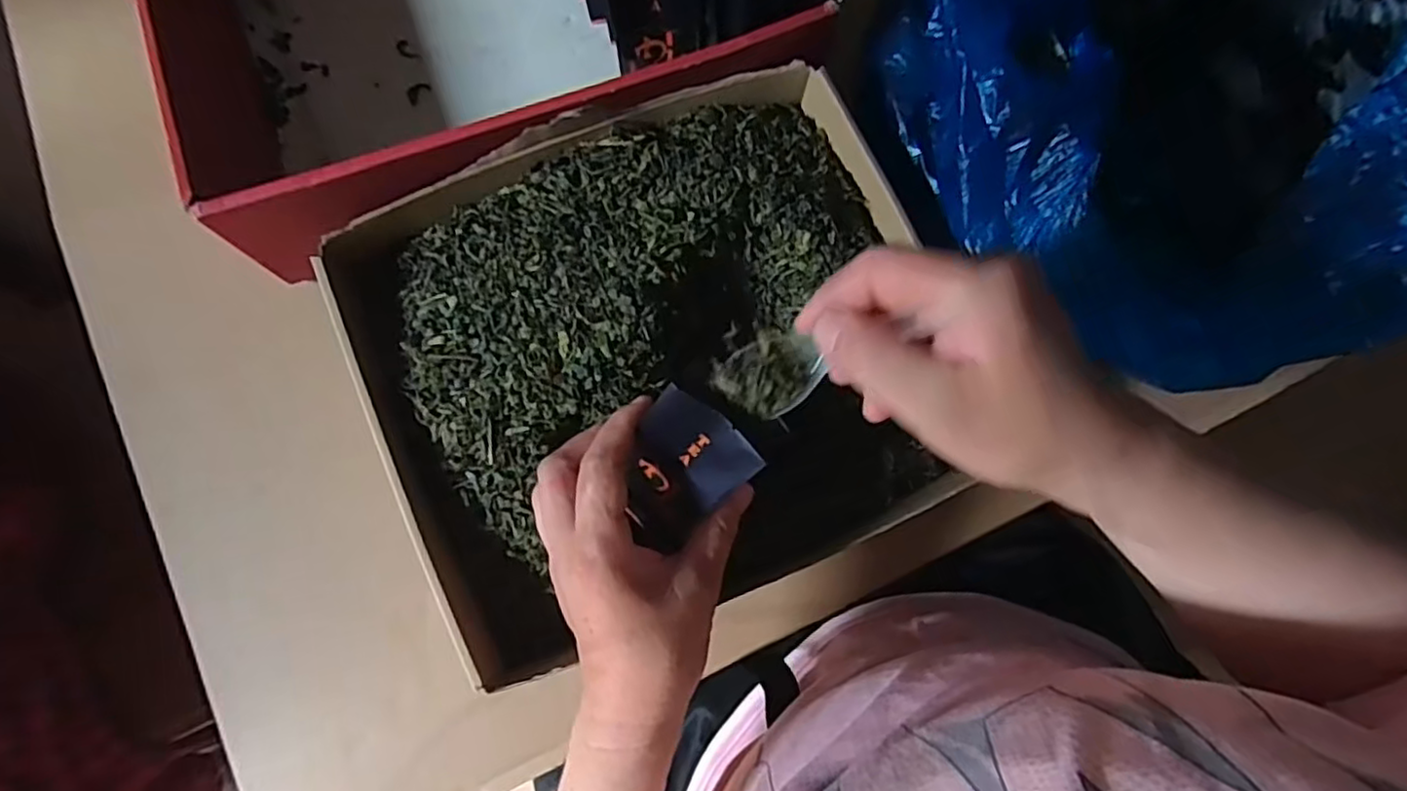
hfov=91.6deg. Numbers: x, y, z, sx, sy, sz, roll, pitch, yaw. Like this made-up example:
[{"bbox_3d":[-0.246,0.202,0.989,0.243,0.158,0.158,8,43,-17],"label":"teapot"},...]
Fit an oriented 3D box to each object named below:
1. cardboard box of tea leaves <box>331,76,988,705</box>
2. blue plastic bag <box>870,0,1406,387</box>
[{"bbox_3d":[-0.025,-0.025,0.411,0.321,0.058,0.285,-22,78,-3],"label":"cardboard box of tea leaves"},{"bbox_3d":[0.304,-0.162,0.402,0.345,0.163,0.275,-14,78,-2],"label":"blue plastic bag"}]

